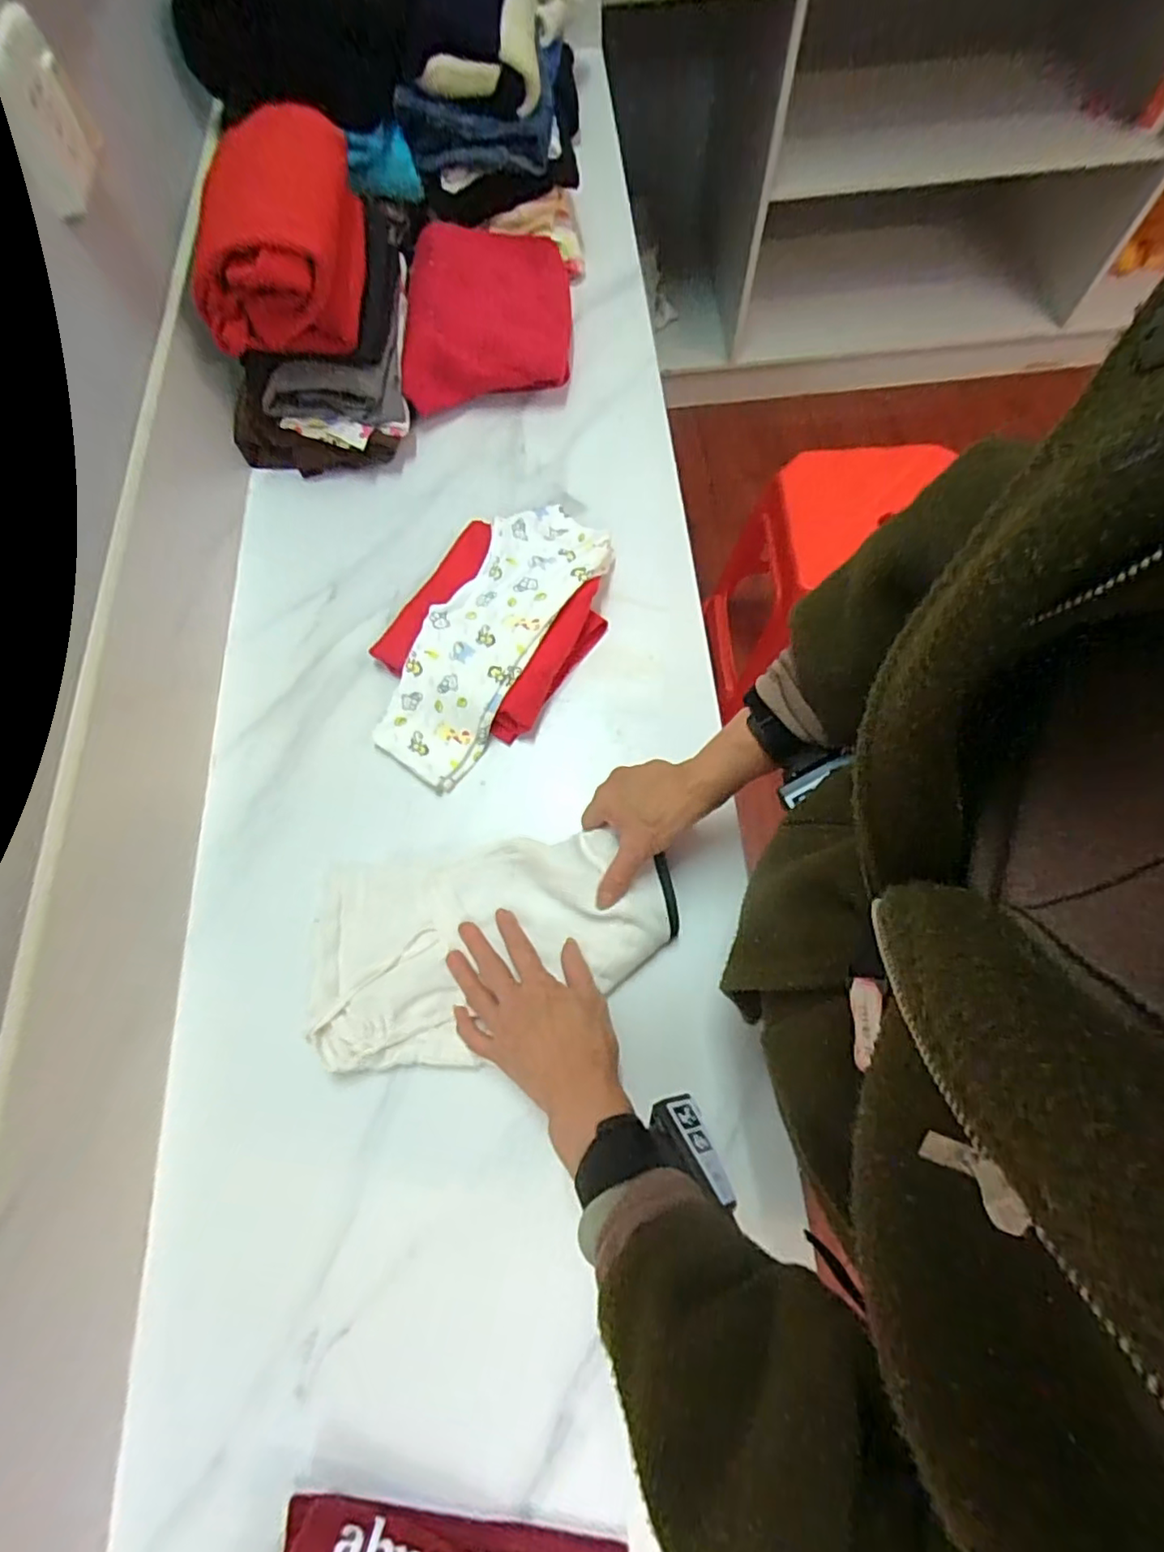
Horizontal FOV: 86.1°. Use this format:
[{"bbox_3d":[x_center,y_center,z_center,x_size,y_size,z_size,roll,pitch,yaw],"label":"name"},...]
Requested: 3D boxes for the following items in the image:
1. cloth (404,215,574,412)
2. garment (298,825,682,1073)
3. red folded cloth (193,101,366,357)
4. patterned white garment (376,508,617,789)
[{"bbox_3d":[-0.105,-0.532,0.726,0.181,0.067,0.243,-1,69,3],"label":"cloth"},{"bbox_3d":[-0.069,0.135,0.495,0.280,0.029,0.159,-7,68,3],"label":"garment"},{"bbox_3d":[-0.293,-0.543,0.608,0.133,0.112,0.219,0,69,3],"label":"red folded cloth"},{"bbox_3d":[-0.087,-0.142,0.597,0.122,0.056,0.304,31,74,13],"label":"patterned white garment"}]

